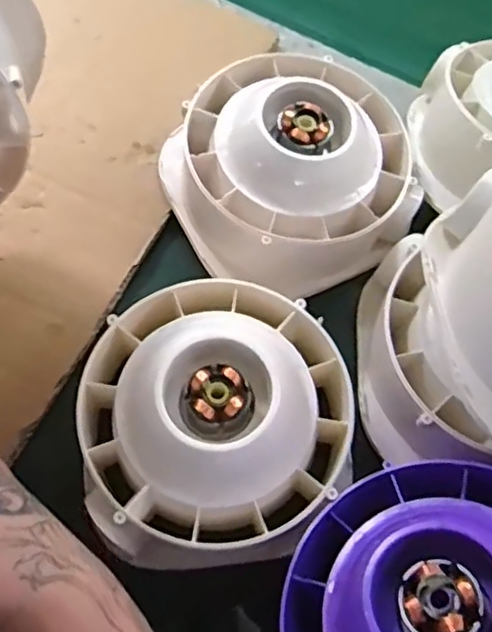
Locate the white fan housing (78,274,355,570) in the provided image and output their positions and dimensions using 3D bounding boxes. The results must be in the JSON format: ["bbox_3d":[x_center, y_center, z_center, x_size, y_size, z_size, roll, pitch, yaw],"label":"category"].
[{"bbox_3d":[-0.015,0.048,0.312,0.130,0.058,0.134,-6,68,-5],"label":"white fan housing"}]

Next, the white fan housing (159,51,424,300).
[{"bbox_3d":[0.025,-0.089,0.370,0.135,0.064,0.134,-25,71,-12],"label":"white fan housing"}]

